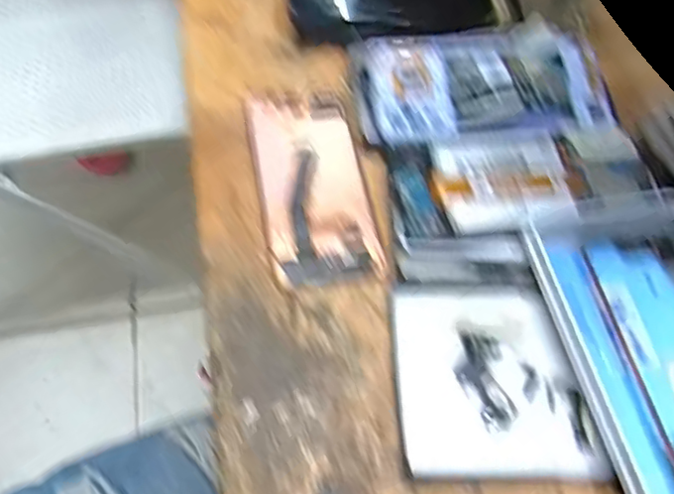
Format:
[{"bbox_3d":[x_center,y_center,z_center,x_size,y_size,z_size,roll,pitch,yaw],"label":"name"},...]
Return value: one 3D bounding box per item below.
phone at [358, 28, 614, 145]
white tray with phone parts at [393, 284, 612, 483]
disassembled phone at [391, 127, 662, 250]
[{"bbox_3d":[0.095,-0.106,0.406,0.162,0.014,0.085,-8,61,-2],"label":"phone"},{"bbox_3d":[0.077,0.066,0.317,0.094,0.009,0.100,4,57,-9],"label":"white tray with phone parts"},{"bbox_3d":[0.108,-0.042,0.365,0.151,0.010,0.066,-10,61,-3],"label":"disassembled phone"}]

